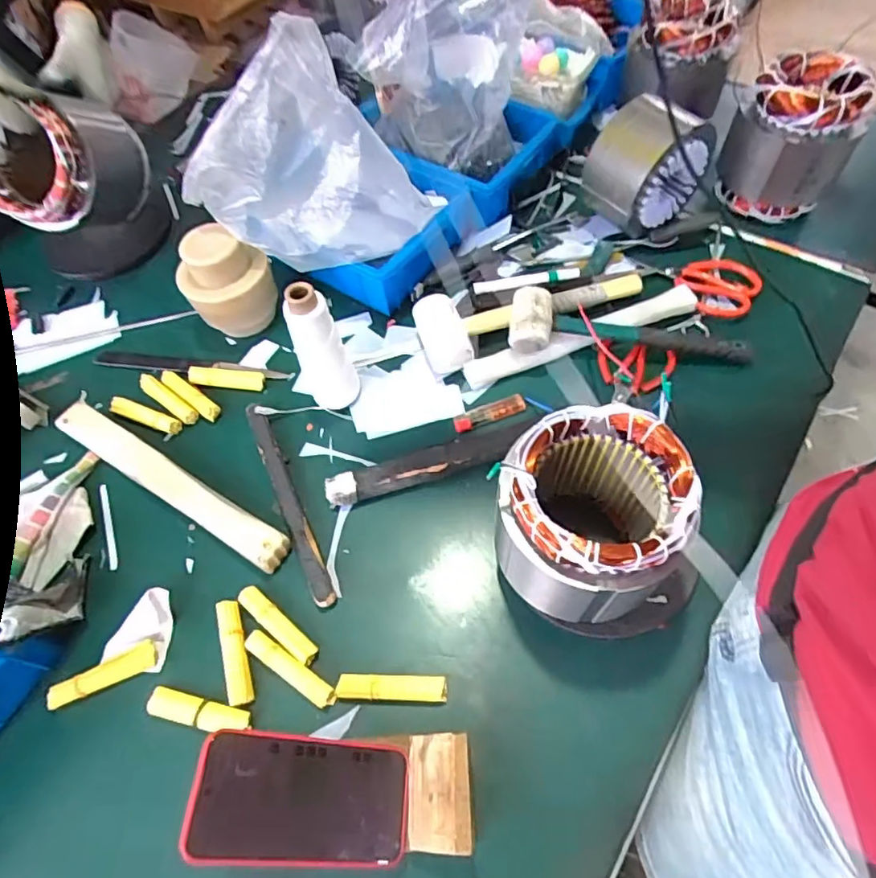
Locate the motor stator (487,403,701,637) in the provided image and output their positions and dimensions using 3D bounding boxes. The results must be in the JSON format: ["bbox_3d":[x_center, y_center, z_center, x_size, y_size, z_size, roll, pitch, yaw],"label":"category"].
[{"bbox_3d":[0.130,0.076,0.502,0.144,0.178,0.147,8,61,7],"label":"motor stator"}]

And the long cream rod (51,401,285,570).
[{"bbox_3d":[-0.303,0.044,0.629,0.335,0.019,0.041,29,66,17],"label":"long cream rod"}]

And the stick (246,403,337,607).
[{"bbox_3d":[-0.166,0.062,0.618,0.021,0.014,0.257,-24,62,-11],"label":"stick"}]

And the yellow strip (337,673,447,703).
[{"bbox_3d":[-0.043,0.228,0.517,0.099,0.009,0.022,0,61,3],"label":"yellow strip"}]

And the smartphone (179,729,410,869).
[{"bbox_3d":[-0.100,0.271,0.425,0.162,0.009,0.081,17,53,-20],"label":"smartphone"}]

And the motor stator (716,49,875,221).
[{"bbox_3d":[0.464,-0.396,0.751,0.141,0.164,0.136,15,62,13],"label":"motor stator"}]

